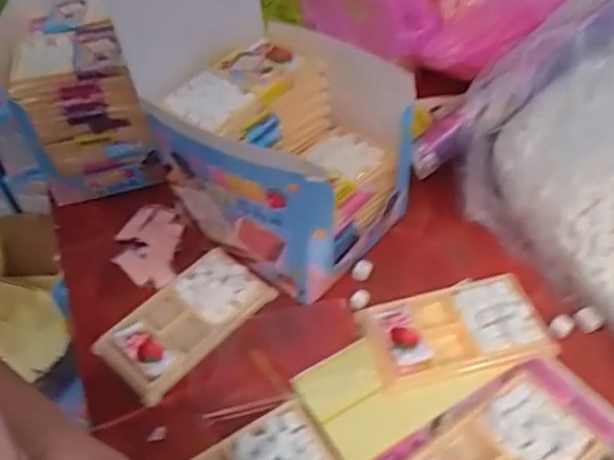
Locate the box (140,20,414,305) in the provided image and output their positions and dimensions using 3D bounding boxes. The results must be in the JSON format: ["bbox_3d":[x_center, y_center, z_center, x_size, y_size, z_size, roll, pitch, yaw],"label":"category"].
[{"bbox_3d":[-0.014,-0.061,0.523,0.166,0.146,0.153,30,56,30],"label":"box"}]

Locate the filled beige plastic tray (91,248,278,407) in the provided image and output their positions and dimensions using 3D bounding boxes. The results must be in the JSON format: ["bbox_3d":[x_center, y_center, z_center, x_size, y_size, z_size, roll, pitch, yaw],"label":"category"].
[{"bbox_3d":[-0.101,0.074,0.499,0.138,0.015,0.082,-38,54,-27],"label":"filled beige plastic tray"}]

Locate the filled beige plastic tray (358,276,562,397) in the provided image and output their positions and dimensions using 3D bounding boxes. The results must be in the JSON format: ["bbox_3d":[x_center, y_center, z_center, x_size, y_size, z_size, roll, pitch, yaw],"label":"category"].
[{"bbox_3d":[0.116,0.077,0.469,0.134,0.014,0.078,-12,46,-5],"label":"filled beige plastic tray"}]

